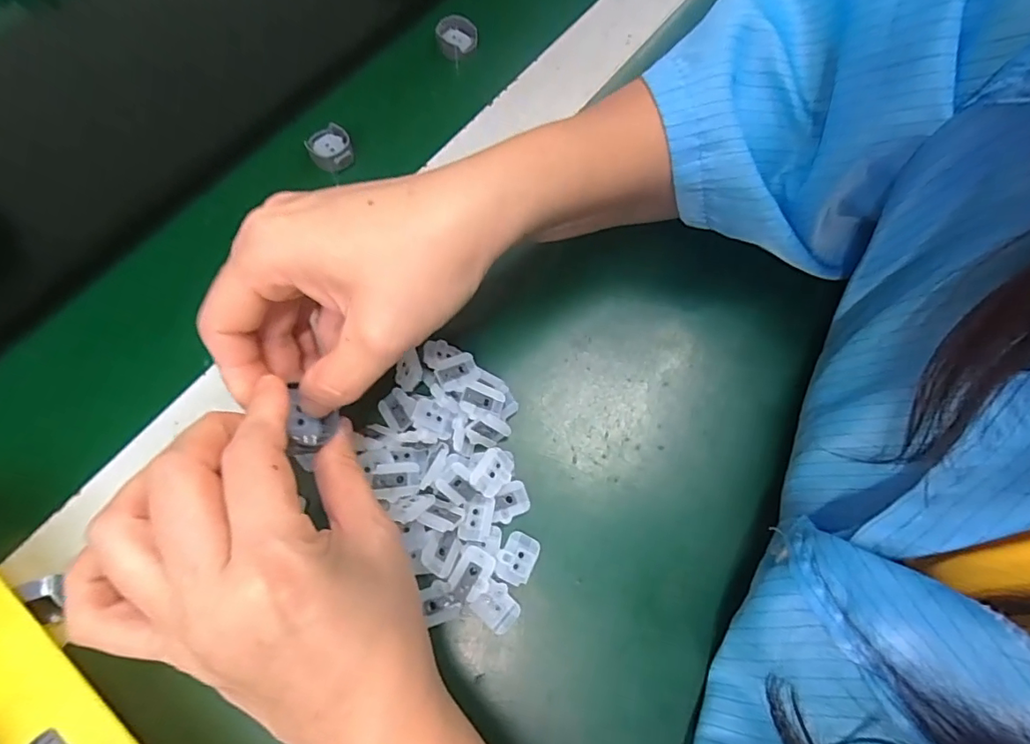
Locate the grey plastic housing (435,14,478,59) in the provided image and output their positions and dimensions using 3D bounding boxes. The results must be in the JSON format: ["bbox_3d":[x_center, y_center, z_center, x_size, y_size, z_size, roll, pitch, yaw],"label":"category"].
[{"bbox_3d":[-0.043,-0.237,0.366,0.025,0.014,0.027,1,70,-2],"label":"grey plastic housing"}]

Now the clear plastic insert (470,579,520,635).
[{"bbox_3d":[-0.007,0.103,0.226,0.019,0.007,0.017,42,74,12],"label":"clear plastic insert"}]

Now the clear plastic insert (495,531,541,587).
[{"bbox_3d":[0.001,0.084,0.234,0.016,0.004,0.022,27,71,8],"label":"clear plastic insert"}]

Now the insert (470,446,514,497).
[{"bbox_3d":[-0.010,0.046,0.239,0.015,0.007,0.021,30,72,9],"label":"insert"}]

